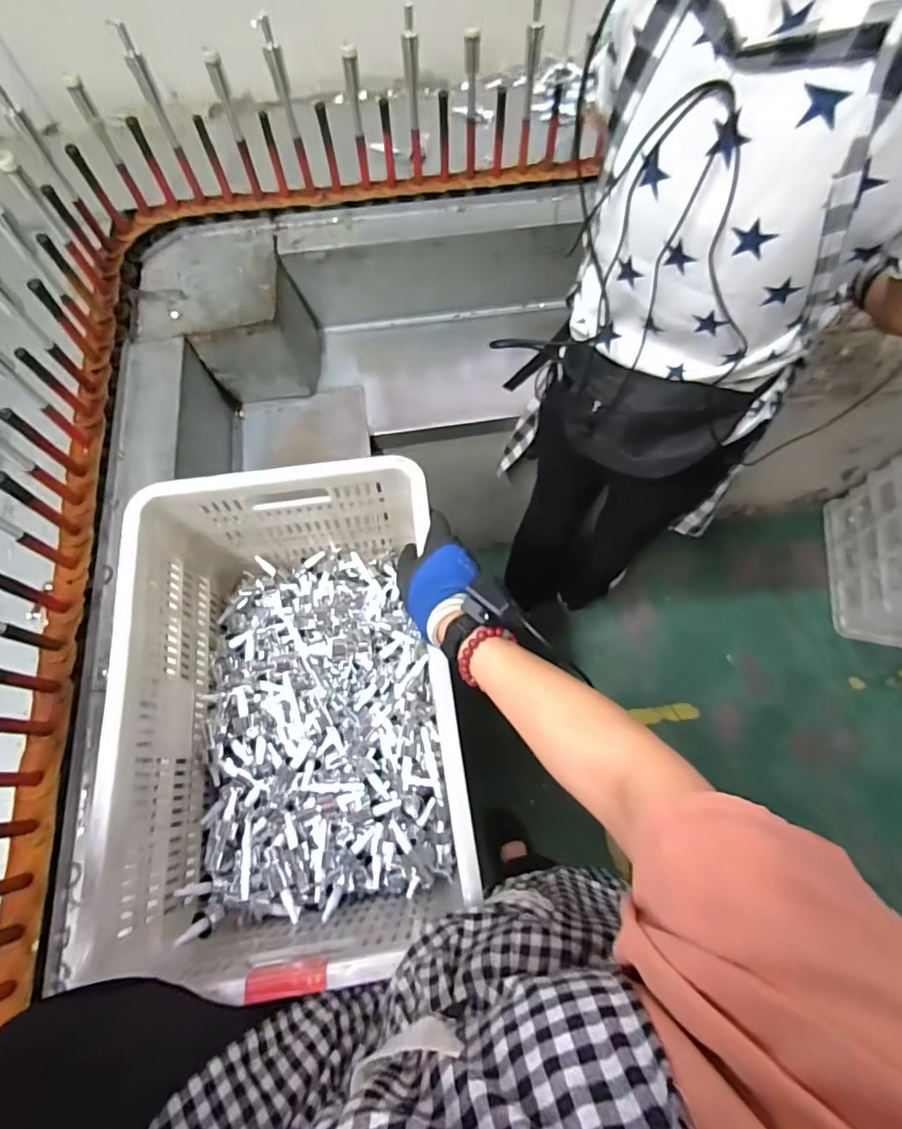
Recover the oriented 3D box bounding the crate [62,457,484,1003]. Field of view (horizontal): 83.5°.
[{"bbox_3d":[-0.187,0.167,0.633,0.343,0.235,0.525,-8,64,-3],"label":"crate"}]

